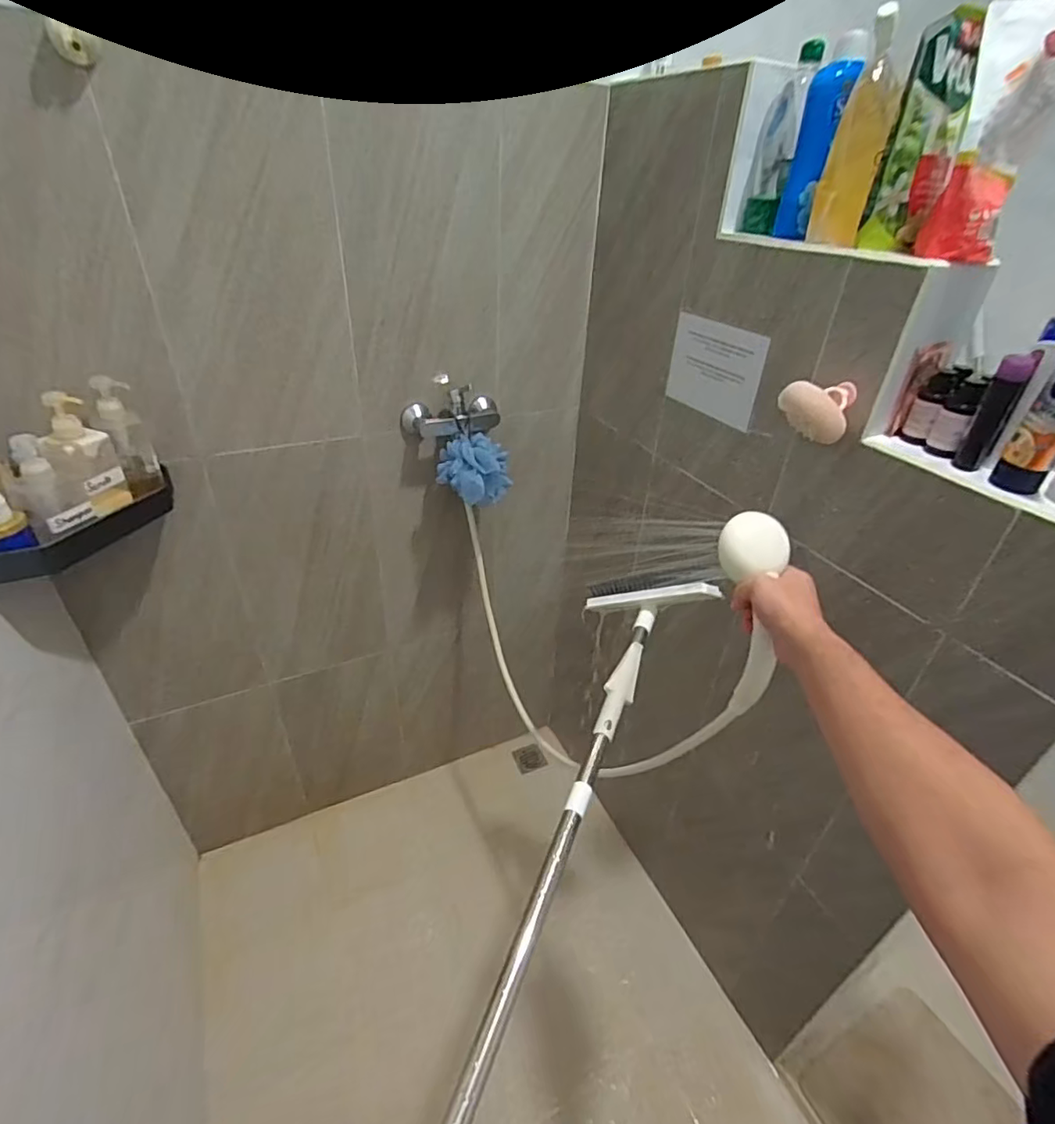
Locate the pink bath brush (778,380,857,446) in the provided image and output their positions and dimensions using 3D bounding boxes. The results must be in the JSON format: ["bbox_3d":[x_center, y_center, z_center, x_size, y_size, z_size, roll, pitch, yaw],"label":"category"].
[{"bbox_3d":[0.378,-0.203,0.746,0.089,0.063,0.062,21,35,22],"label":"pink bath brush"}]

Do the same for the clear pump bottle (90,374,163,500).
[{"bbox_3d":[-0.632,-0.197,0.892,0.057,0.171,0.065,21,36,22],"label":"clear pump bottle"}]

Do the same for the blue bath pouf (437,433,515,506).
[{"bbox_3d":[-0.108,-0.186,1.151,0.148,0.112,0.097,1,33,-8],"label":"blue bath pouf"}]

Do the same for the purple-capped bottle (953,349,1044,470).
[{"bbox_3d":[0.535,-0.170,0.643,0.036,0.127,0.038,31,40,33],"label":"purple-capped bottle"}]

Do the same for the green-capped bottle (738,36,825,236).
[{"bbox_3d":[0.352,-0.592,0.797,0.066,0.216,0.057,17,34,17],"label":"green-capped bottle"}]

